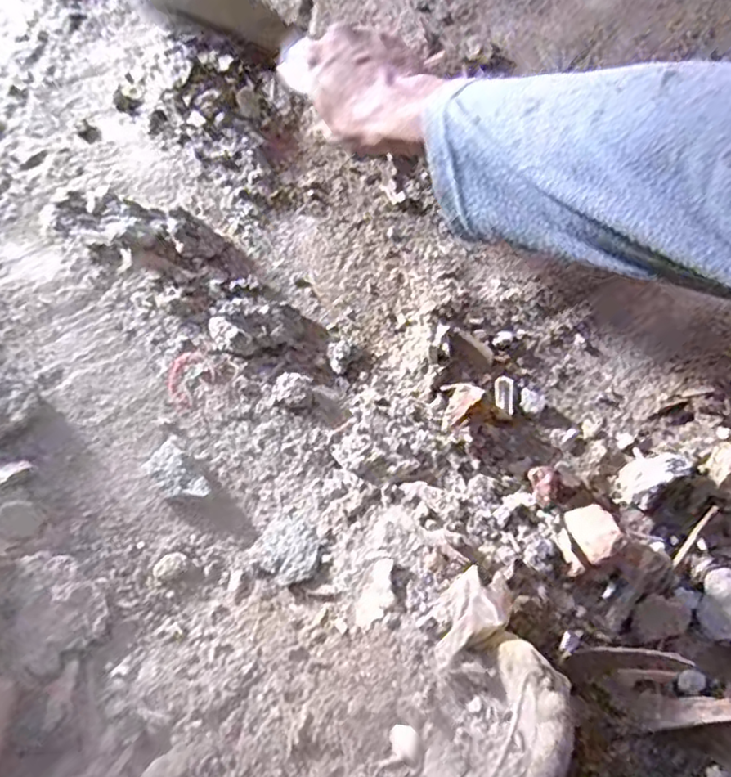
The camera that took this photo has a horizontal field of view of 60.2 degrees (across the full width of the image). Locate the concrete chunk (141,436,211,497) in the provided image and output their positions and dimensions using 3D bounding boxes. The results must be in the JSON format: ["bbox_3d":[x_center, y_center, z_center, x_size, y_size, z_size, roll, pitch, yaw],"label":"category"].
[{"bbox_3d":[-0.141,0.064,0.471,0.029,0.016,0.053,-42,76,-12],"label":"concrete chunk"}]

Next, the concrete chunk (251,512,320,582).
[{"bbox_3d":[-0.052,0.114,0.444,0.051,0.013,0.042,23,62,34],"label":"concrete chunk"}]

